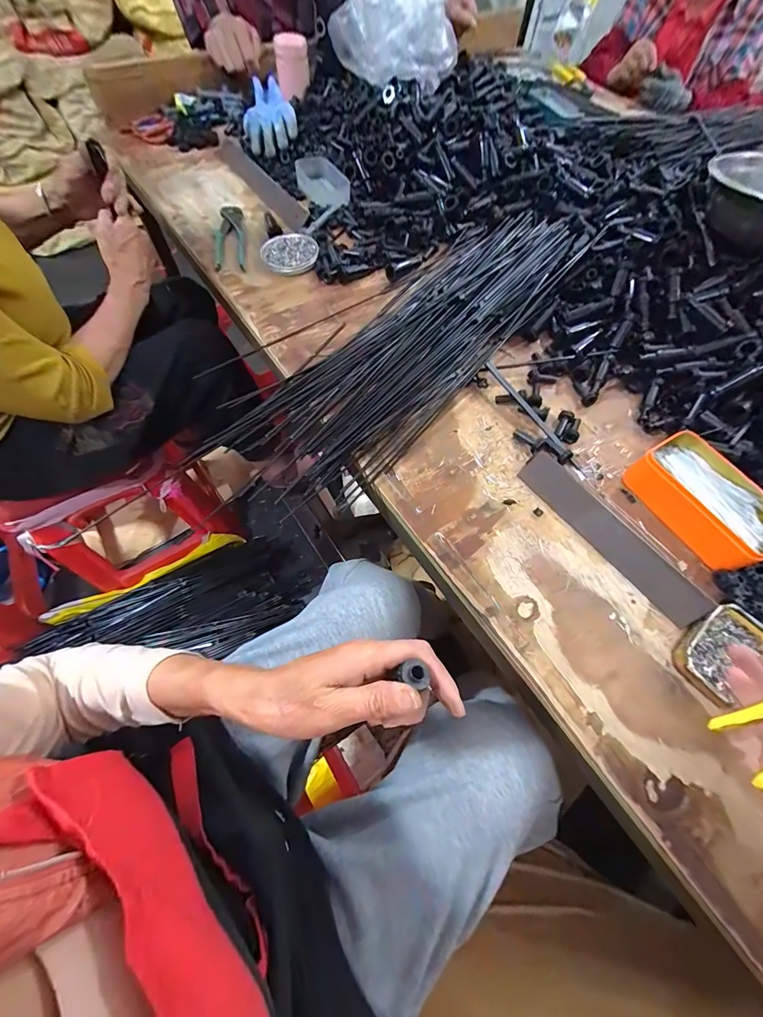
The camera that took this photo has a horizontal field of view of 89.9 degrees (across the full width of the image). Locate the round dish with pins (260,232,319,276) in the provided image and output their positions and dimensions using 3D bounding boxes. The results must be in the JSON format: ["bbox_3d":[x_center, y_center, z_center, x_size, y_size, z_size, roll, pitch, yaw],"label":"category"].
[{"bbox_3d":[-0.146,-0.410,0.615,0.087,0.022,0.083,-1,66,2],"label":"round dish with pins"}]

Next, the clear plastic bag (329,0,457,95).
[{"bbox_3d":[0.032,-0.962,0.767,0.245,0.125,0.184,-27,68,-15],"label":"clear plastic bag"}]

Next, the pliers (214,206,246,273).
[{"bbox_3d":[-0.252,-0.442,0.632,0.053,0.027,0.177,-7,64,-7],"label":"pliers"}]

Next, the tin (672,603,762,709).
[{"bbox_3d":[0.313,0.130,0.351,0.092,0.018,0.055,-31,69,-17],"label":"tin"}]

